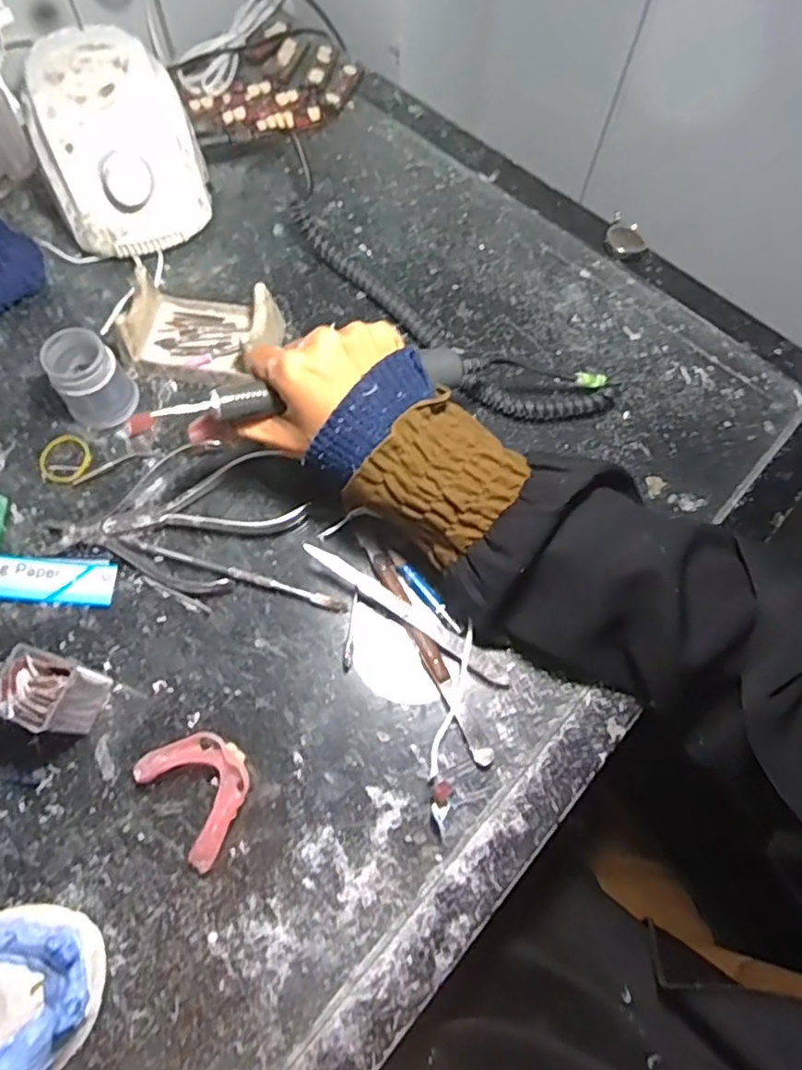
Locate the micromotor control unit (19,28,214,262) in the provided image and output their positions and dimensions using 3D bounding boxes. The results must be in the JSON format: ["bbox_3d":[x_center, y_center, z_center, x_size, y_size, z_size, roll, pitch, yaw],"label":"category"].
[{"bbox_3d":[-0.208,-0.281,0.459,0.106,0.083,0.142,-22,71,-11],"label":"micromotor control unit"}]

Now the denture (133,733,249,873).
[{"bbox_3d":[-0.103,0.133,0.331,0.048,0.015,0.063,-38,75,-16],"label":"denture"}]

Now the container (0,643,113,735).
[{"bbox_3d":[-0.180,0.081,0.327,0.034,0.056,0.034,22,69,6],"label":"container"}]

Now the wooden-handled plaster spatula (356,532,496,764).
[{"bbox_3d":[0.013,0.062,0.366,0.011,0.010,0.148,-26,72,-12],"label":"wooden-handled plaster spatula"}]

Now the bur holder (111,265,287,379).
[{"bbox_3d":[-0.133,-0.141,0.430,0.093,0.042,0.059,11,68,1],"label":"bur holder"}]

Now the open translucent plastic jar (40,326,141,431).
[{"bbox_3d":[-0.197,-0.098,0.404,0.043,0.051,0.041,1,68,-3],"label":"open translucent plastic jar"}]

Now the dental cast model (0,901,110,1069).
[{"bbox_3d":[-0.171,0.207,0.290,0.057,0.030,0.072,-25,72,-12],"label":"dental cast model"}]

